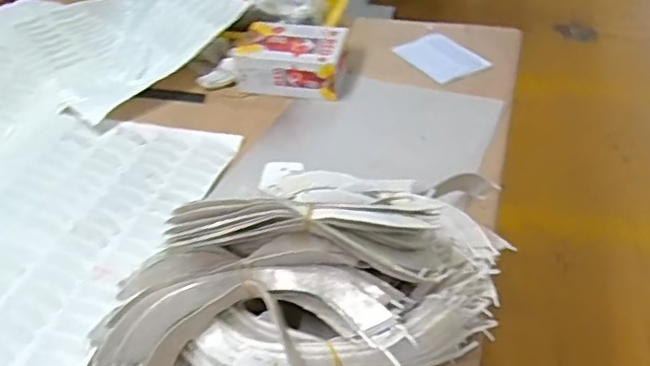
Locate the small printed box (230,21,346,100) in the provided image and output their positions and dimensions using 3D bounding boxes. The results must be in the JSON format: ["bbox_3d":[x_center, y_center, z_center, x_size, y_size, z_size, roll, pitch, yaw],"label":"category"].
[{"bbox_3d":[-0.053,-0.189,0.922,0.167,0.069,0.112,9,42,10],"label":"small printed box"}]

